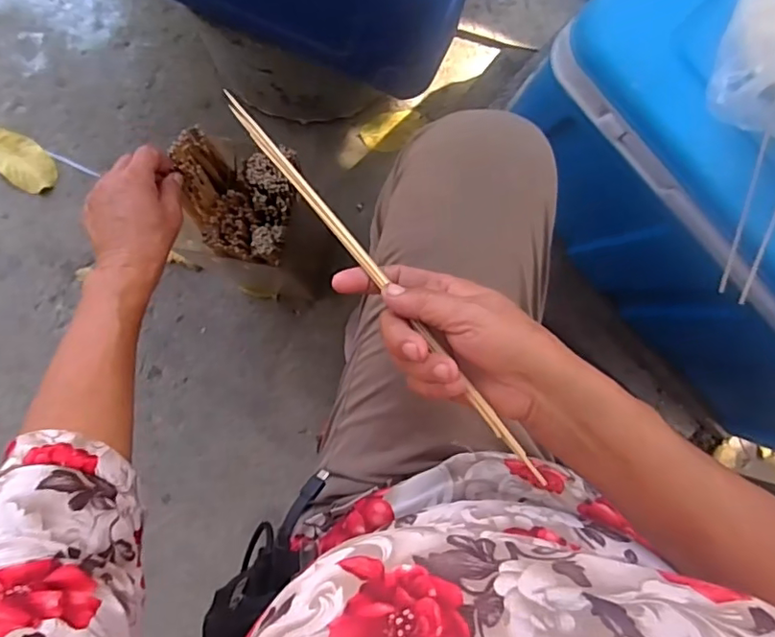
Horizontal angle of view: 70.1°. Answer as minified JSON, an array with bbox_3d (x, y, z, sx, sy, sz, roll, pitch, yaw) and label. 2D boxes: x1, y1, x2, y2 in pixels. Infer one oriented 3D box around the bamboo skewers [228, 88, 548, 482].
[{"bbox_3d":[-0.014,-0.034,0.355,0.009,0.008,0.330,-37,74,-8],"label":"bamboo skewers"}]

